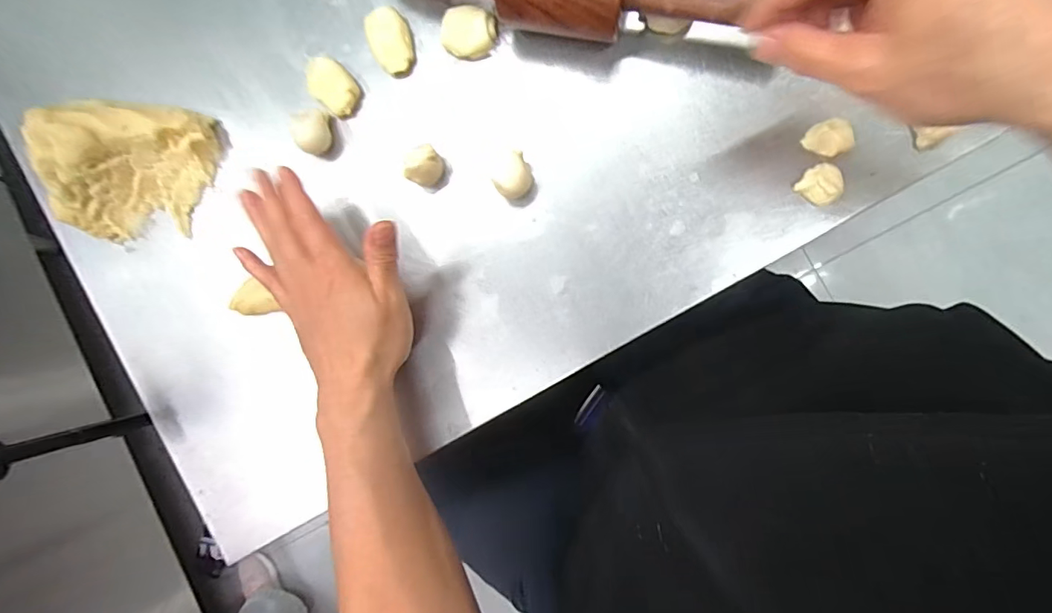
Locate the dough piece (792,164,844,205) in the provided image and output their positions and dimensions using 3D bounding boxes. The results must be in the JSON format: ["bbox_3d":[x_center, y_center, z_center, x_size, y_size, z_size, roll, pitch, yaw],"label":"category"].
[{"bbox_3d":[0.211,-0.088,0.343,0.026,0.011,0.027,44,98,6],"label":"dough piece"}]

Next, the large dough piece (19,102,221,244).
[{"bbox_3d":[-0.348,-0.117,0.420,0.135,0.062,0.112,4,93,9],"label":"large dough piece"}]

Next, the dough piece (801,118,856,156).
[{"bbox_3d":[0.215,-0.118,0.340,0.030,0.014,0.021,32,97,7],"label":"dough piece"}]

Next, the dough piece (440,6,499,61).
[{"bbox_3d":[-0.044,-0.219,0.394,0.043,0.033,0.033,-2,92,10],"label":"dough piece"}]

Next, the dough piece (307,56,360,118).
[{"bbox_3d":[-0.162,-0.186,0.410,0.046,0.020,0.033,39,97,6],"label":"dough piece"}]

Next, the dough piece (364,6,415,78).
[{"bbox_3d":[-0.110,-0.217,0.399,0.032,0.023,0.047,-21,88,10],"label":"dough piece"}]

